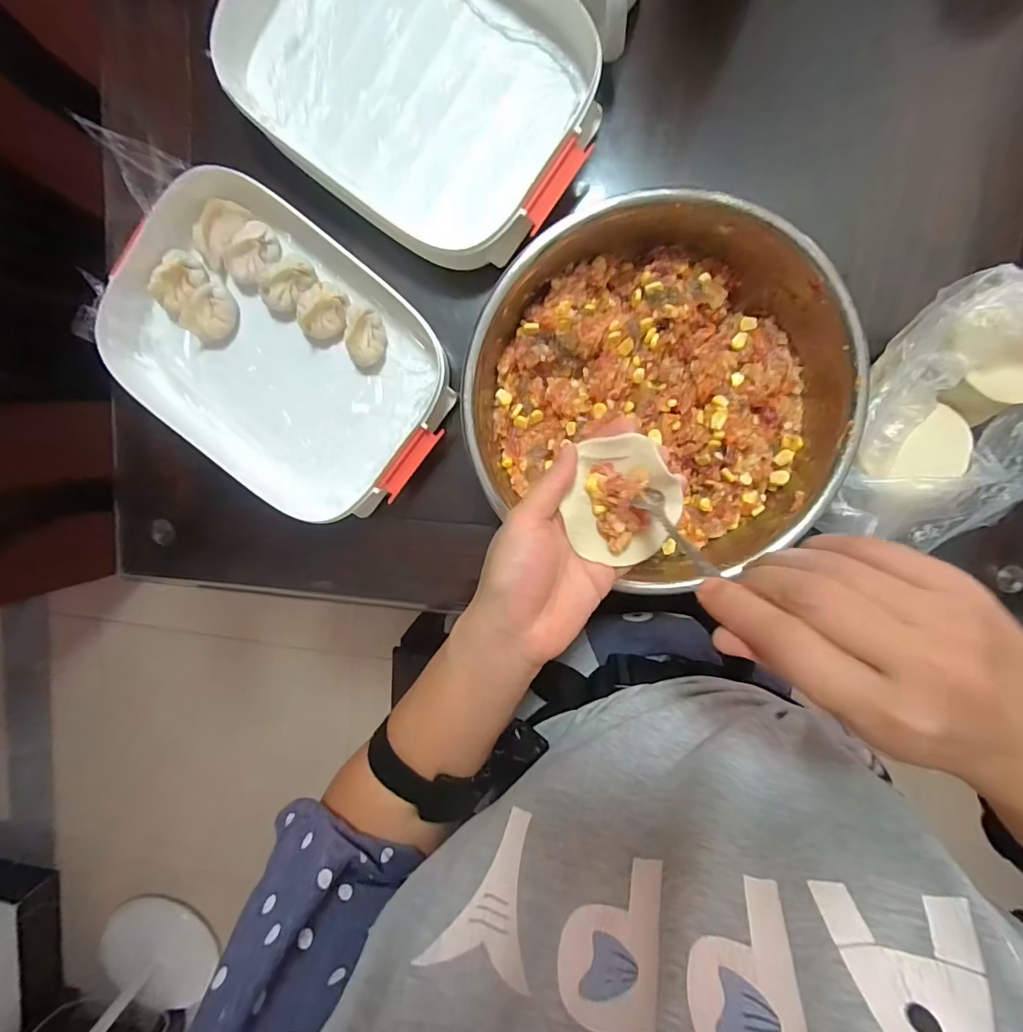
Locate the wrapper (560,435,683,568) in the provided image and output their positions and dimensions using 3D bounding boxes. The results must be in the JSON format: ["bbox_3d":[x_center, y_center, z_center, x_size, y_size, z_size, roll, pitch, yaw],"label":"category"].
[{"bbox_3d":[0.068,-0.008,0.283,0.067,0.025,0.076,18,99,3],"label":"wrapper"}]

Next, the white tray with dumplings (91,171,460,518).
[{"bbox_3d":[-0.205,-0.138,0.425,0.299,0.047,0.217,36,99,0],"label":"white tray with dumplings"}]

